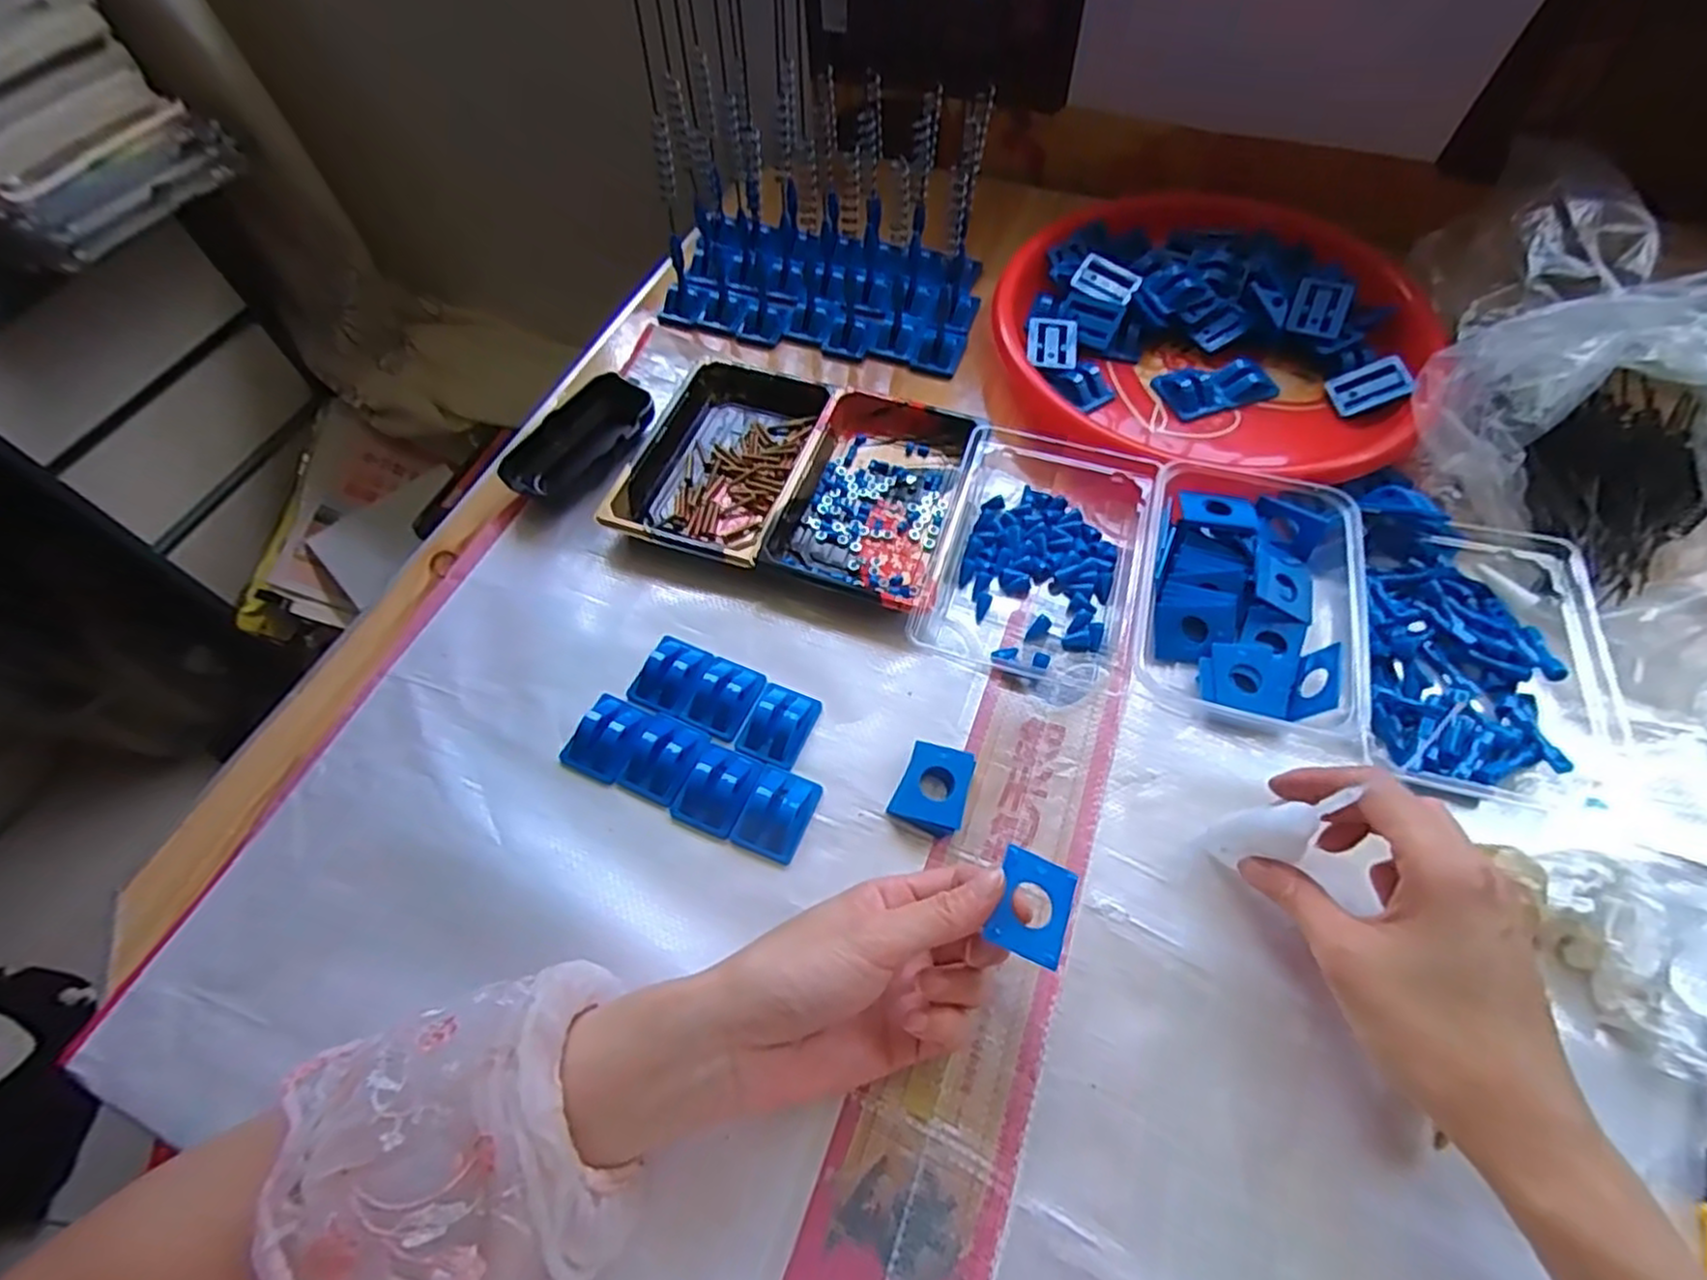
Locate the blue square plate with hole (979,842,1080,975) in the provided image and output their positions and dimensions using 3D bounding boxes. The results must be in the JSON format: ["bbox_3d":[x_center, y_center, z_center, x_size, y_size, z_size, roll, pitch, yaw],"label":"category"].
[{"bbox_3d":[0.073,0.108,0.299,0.031,0.004,0.042,25,55,2],"label":"blue square plate with hole"}]

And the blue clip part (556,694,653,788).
[{"bbox_3d":[-0.133,0.051,0.396,0.038,0.011,0.044,20,63,13],"label":"blue clip part"}]

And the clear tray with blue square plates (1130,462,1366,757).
[{"bbox_3d":[0.224,-0.026,0.414,0.114,0.035,0.159,13,61,9],"label":"clear tray with blue square plates"}]

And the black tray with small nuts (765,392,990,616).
[{"bbox_3d":[0.015,-0.093,0.468,0.098,0.022,0.155,17,62,12],"label":"black tray with small nuts"}]

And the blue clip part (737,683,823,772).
[{"bbox_3d":[-0.040,0.044,0.397,0.034,0.014,0.044,21,63,13],"label":"blue clip part"}]

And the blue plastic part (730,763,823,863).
[{"bbox_3d":[-0.039,0.086,0.375,0.033,0.018,0.045,18,62,12],"label":"blue plastic part"}]

